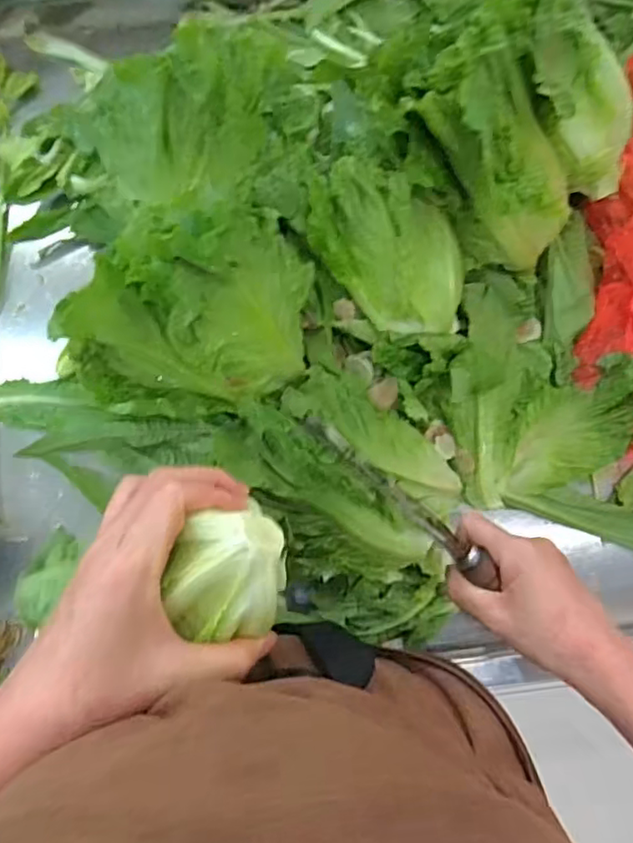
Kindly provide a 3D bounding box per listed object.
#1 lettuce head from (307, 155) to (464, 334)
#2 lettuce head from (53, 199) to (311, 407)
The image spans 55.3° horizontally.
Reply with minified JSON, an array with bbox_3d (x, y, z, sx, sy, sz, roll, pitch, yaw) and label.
[{"bbox_3d":[0.066,-0.149,0.518,0.095,0.055,0.157,-19,117,25],"label":"lettuce head"},{"bbox_3d":[-0.108,-0.099,0.516,0.209,0.171,0.100,-14,42,-4],"label":"lettuce head"}]

